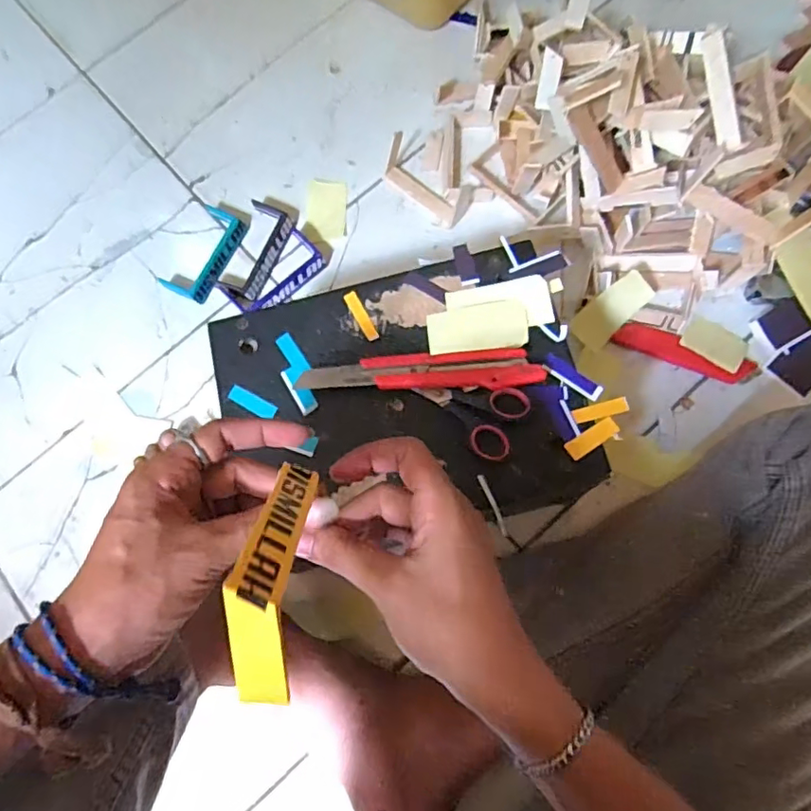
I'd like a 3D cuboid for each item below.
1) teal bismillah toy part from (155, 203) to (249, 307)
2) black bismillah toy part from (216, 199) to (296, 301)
[{"bbox_3d":[-0.224,-0.172,0.637,0.065,0.015,0.110,28,78,11],"label":"teal bismillah toy part"},{"bbox_3d":[-0.163,-0.174,0.631,0.057,0.015,0.116,18,77,9],"label":"black bismillah toy part"}]

